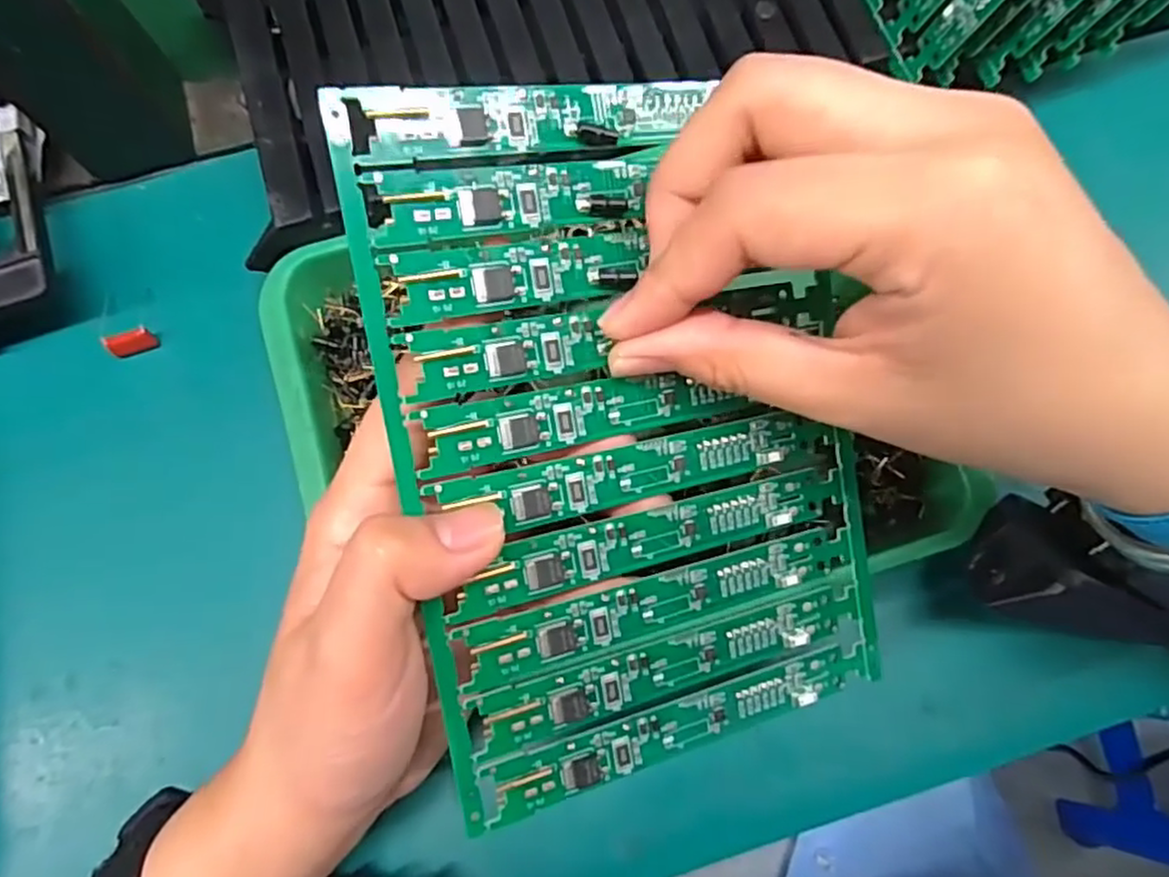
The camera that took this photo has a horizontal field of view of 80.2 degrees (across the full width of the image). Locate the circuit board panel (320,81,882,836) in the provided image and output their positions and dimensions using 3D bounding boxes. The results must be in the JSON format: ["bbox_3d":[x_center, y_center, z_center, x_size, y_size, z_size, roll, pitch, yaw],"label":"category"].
[{"bbox_3d":[0.016,-0.002,0.170,0.116,0.004,0.161,-12,97,-19],"label":"circuit board panel"}]

